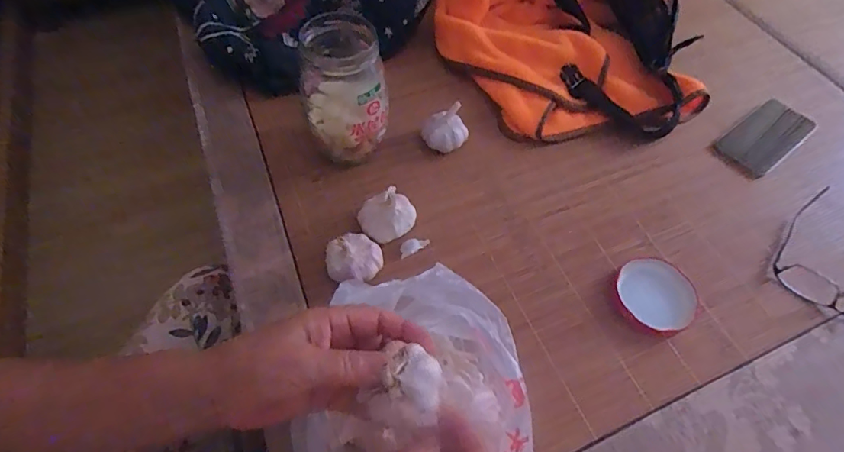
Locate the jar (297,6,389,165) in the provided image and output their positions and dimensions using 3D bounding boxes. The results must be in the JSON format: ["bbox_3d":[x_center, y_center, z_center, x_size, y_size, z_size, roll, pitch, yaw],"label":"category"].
[{"bbox_3d":[-0.086,-0.144,0.524,0.087,0.149,0.094,1,58,-1],"label":"jar"}]

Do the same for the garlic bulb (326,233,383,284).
[{"bbox_3d":[-0.069,0.035,0.475,0.055,0.047,0.050,1,58,-1],"label":"garlic bulb"}]

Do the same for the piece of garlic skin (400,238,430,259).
[{"bbox_3d":[-0.007,0.022,0.507,0.035,0.011,0.017,-14,57,-12],"label":"piece of garlic skin"}]

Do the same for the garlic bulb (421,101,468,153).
[{"bbox_3d":[0.029,-0.118,0.574,0.058,0.044,0.047,-2,58,-3],"label":"garlic bulb"}]

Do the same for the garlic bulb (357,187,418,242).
[{"bbox_3d":[-0.037,-0.009,0.502,0.060,0.051,0.045,-5,58,-5],"label":"garlic bulb"}]

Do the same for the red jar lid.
[{"bbox_3d":[0.236,0.070,0.466,0.075,0.012,0.078,2,55,-2],"label":"red jar lid"}]

